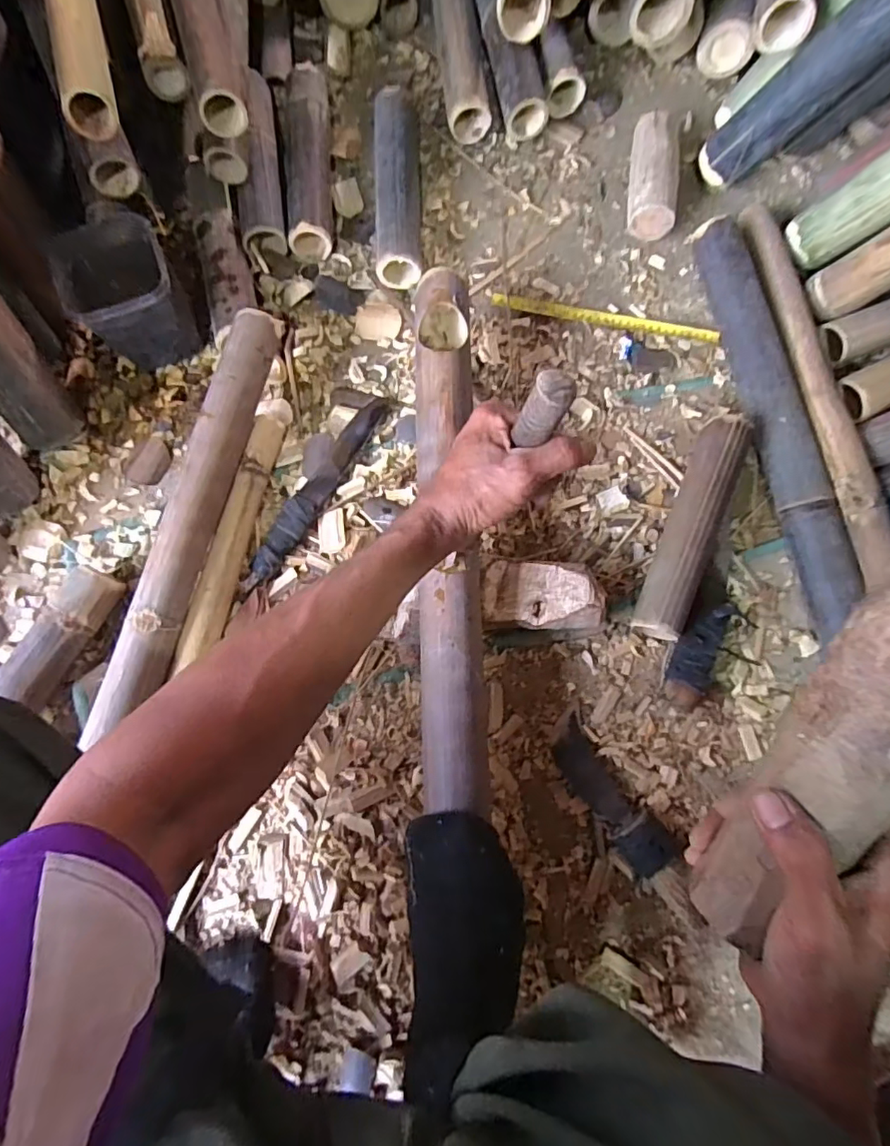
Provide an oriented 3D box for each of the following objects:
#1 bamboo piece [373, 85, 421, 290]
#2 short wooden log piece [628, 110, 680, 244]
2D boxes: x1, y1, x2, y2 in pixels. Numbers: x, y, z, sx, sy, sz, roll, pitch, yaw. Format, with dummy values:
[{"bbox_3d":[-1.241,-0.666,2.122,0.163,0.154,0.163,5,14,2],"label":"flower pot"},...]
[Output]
[{"bbox_3d":[-0.062,-0.513,0.721,0.057,0.060,0.283,-2,79,-1],"label":"bamboo piece"},{"bbox_3d":[0.275,-0.523,0.732,0.058,0.061,0.167,6,79,0],"label":"short wooden log piece"}]

